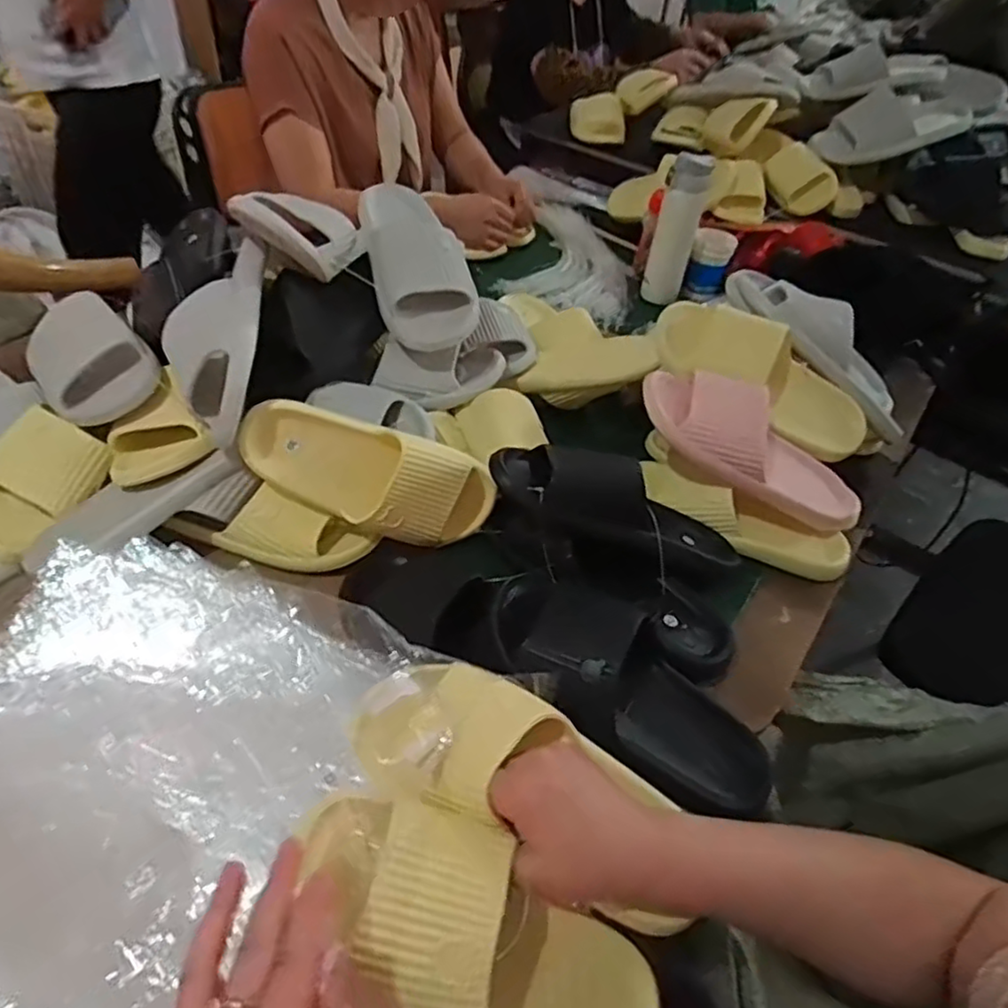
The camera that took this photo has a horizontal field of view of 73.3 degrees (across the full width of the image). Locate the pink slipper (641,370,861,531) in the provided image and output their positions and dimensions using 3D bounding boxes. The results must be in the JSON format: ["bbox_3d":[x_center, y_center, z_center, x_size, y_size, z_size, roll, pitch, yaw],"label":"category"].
[{"bbox_3d":[0.277,-0.056,0.716,0.281,0.067,0.103,32,45,-8],"label":"pink slipper"}]

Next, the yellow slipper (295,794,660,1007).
[{"bbox_3d":[-0.006,0.258,0.391,0.237,0.076,0.093,43,45,-15],"label":"yellow slipper"}]

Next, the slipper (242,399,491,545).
[{"bbox_3d":[-0.130,-0.027,0.661,0.245,0.101,0.073,18,7,-8],"label":"slipper"}]

